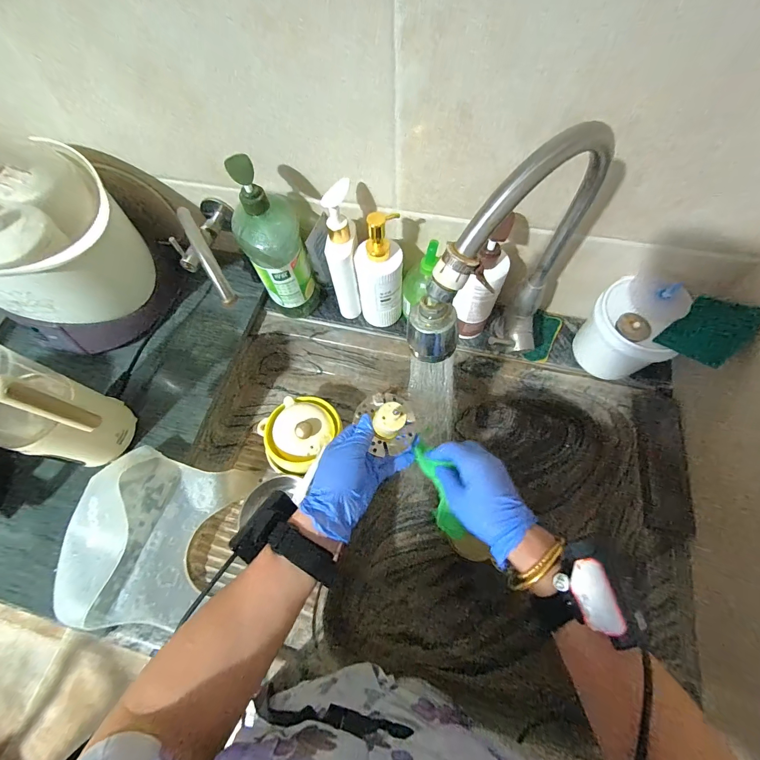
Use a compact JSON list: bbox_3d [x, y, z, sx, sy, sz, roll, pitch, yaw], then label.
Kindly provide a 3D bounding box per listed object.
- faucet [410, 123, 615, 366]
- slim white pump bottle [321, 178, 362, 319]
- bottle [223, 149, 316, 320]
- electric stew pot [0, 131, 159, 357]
[{"bbox_3d":[0.138,-0.089,0.394,0.260,0.331,0.056,-37,69,-13],"label":"faucet"},{"bbox_3d":[-0.058,-0.190,0.560,0.050,0.229,0.060,-9,65,-1],"label":"slim white pump bottle"},{"bbox_3d":[-0.165,-0.209,0.553,0.091,0.271,0.099,-18,66,-5],"label":"bottle"},{"bbox_3d":[-0.493,-0.196,0.529,0.228,0.262,0.234,28,70,15],"label":"electric stew pot"}]

